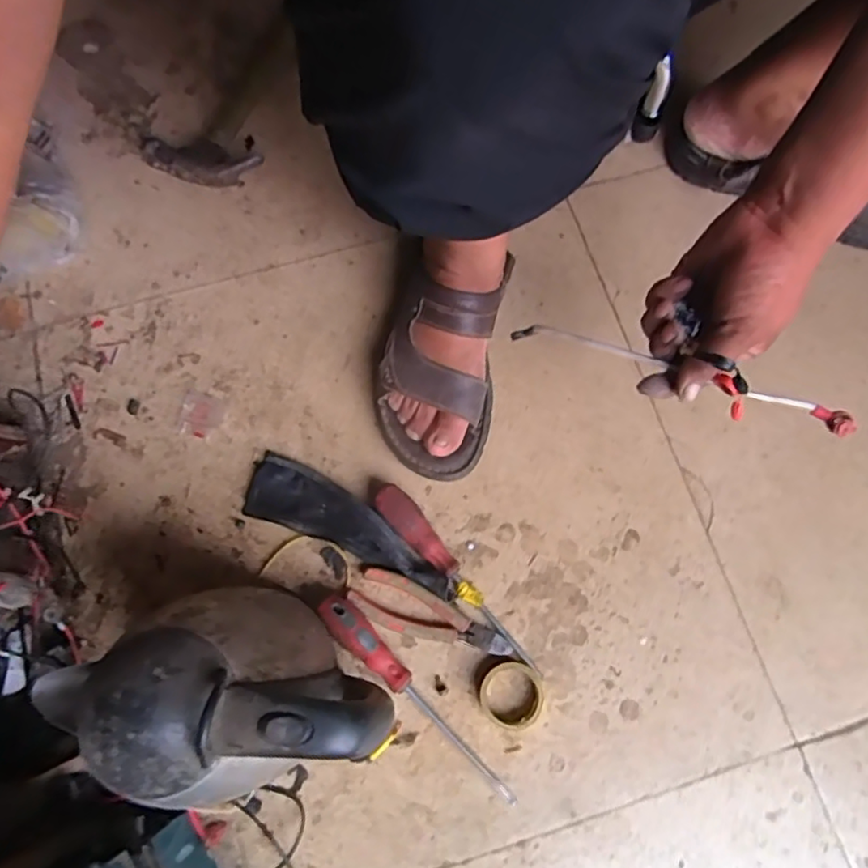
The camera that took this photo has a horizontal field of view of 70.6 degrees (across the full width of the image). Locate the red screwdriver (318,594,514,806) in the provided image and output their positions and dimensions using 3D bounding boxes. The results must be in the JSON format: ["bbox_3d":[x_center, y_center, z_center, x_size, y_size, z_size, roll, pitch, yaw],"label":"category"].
[{"bbox_3d":[-0.014,0.229,0.531,0.023,0.034,0.230,-44,80,-10],"label":"red screwdriver"}]

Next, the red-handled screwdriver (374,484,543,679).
[{"bbox_3d":[0.019,0.133,0.564,0.028,0.032,0.210,-39,79,-9],"label":"red-handled screwdriver"}]

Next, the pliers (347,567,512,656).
[{"bbox_3d":[-0.004,0.168,0.557,0.148,0.011,0.044,24,77,6],"label":"pliers"}]

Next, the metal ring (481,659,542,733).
[{"bbox_3d":[0.069,0.228,0.535,0.056,0.016,0.054,0,76,0],"label":"metal ring"}]

